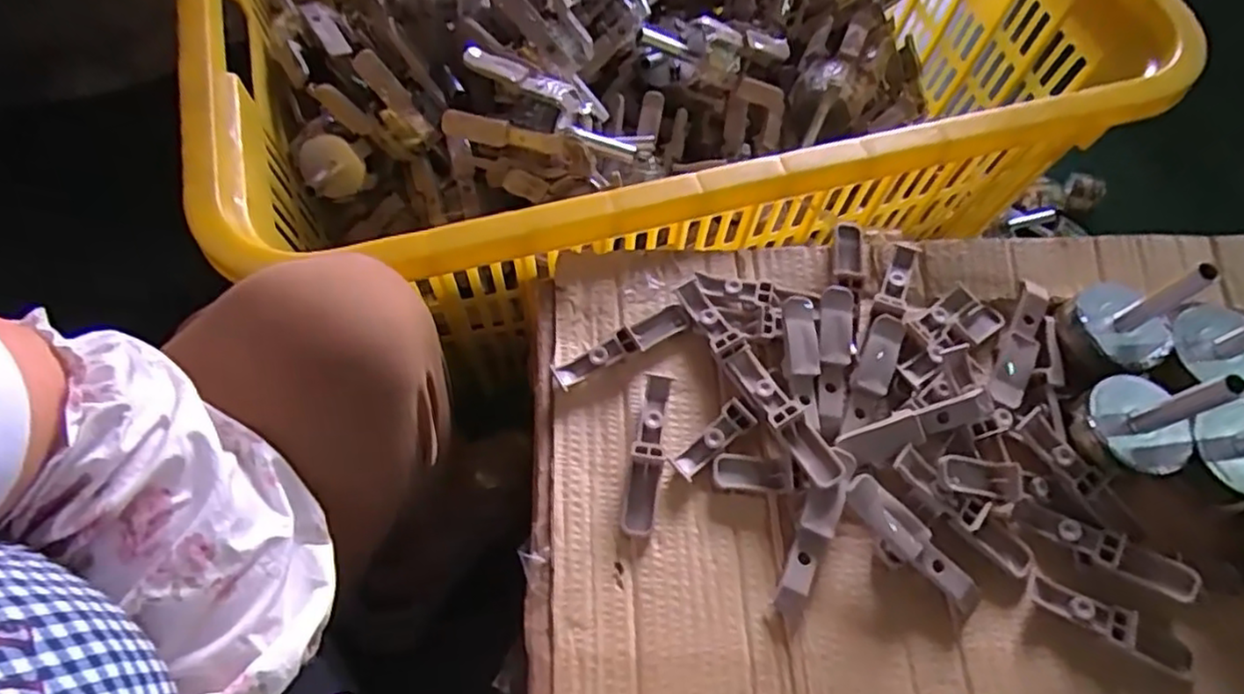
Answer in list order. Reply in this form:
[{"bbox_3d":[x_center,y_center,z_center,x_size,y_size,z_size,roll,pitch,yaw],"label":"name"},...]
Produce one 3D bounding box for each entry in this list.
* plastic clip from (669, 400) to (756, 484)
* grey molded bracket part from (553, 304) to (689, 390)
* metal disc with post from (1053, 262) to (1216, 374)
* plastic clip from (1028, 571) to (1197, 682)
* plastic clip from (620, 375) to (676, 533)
[{"bbox_3d":[0.056,0.057,0.422,0.058,0.008,0.020,-40,72,-18],"label":"plastic clip"},{"bbox_3d":[0.000,-0.002,0.447,0.096,0.010,0.019,-27,68,-14],"label":"grey molded bracket part"},{"bbox_3d":[0.316,-0.022,0.424,0.052,0.075,0.061,-15,66,-9],"label":"metal disc with post"},{"bbox_3d":[0.281,0.160,0.395,0.094,0.012,0.020,26,66,10],"label":"plastic clip"},{"bbox_3d":[0.015,0.063,0.416,0.019,0.011,0.100,8,64,2],"label":"plastic clip"}]

